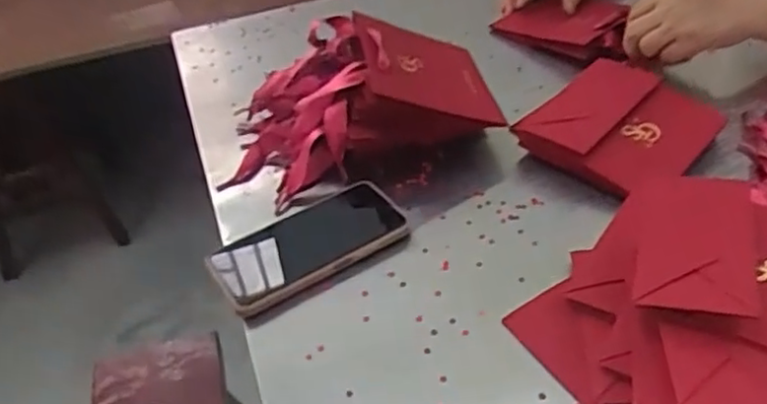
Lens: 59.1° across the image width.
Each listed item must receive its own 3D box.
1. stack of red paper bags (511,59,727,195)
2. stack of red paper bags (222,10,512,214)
[{"bbox_3d":[0.217,-0.075,0.639,0.161,0.045,0.149,30,55,33],"label":"stack of red paper bags"},{"bbox_3d":[-0.026,-0.099,0.649,0.252,0.097,0.145,-16,44,-10],"label":"stack of red paper bags"}]

